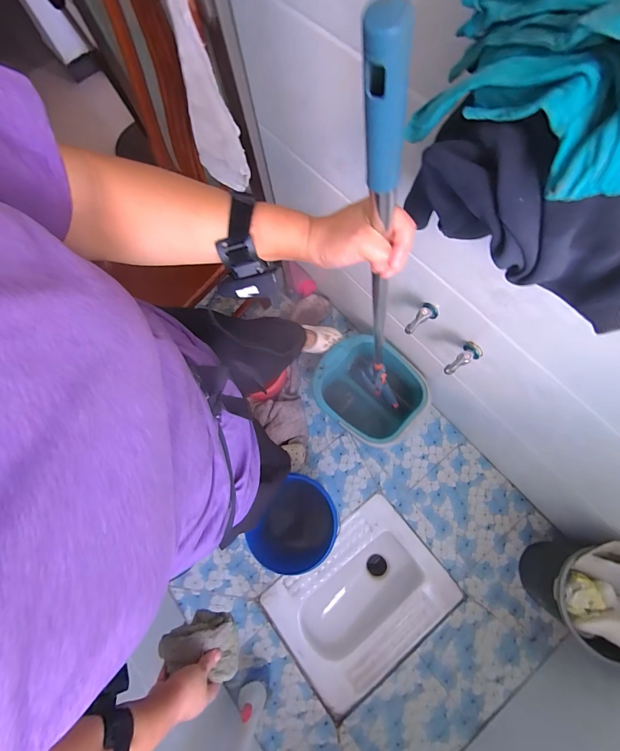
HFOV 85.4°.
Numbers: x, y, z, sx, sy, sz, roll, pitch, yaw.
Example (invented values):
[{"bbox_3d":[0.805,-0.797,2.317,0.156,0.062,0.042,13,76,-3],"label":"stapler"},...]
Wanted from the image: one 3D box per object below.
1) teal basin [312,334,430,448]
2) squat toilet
[{"bbox_3d":[0.201,0.057,1.182,0.342,0.175,0.306,36,79,14],"label":"teal basin"},{"bbox_3d":[0.170,0.748,1.158,0.531,0.184,0.405,-38,74,-7],"label":"squat toilet"}]

